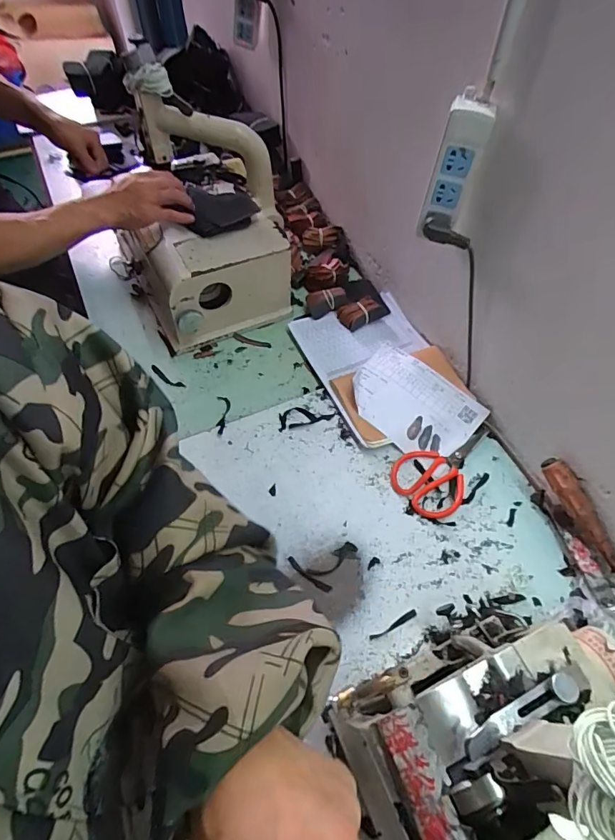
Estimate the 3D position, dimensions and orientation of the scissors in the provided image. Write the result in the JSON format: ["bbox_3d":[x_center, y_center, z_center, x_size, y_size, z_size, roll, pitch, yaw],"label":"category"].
[{"bbox_3d":[0.219,0.068,0.699,0.187,0.016,0.109,-37,67,-21],"label":"scissors"}]

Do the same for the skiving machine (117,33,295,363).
[{"bbox_3d":[-0.183,-0.363,0.783,0.279,0.324,0.320,-24,63,-16],"label":"skiving machine"}]

